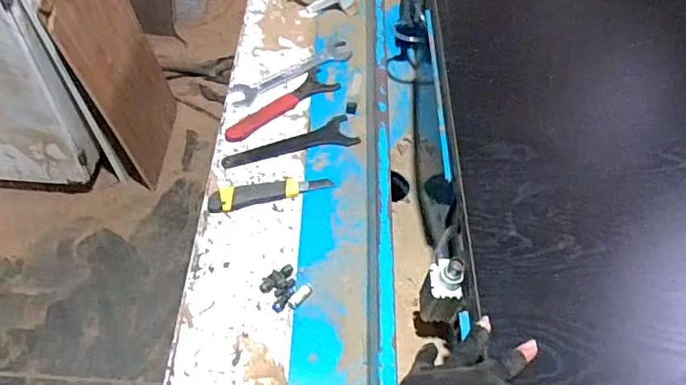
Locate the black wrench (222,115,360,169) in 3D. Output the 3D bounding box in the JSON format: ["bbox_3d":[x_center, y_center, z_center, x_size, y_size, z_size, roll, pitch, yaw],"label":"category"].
[{"bbox_3d":[-0.092,-0.082,0.932,0.234,0.014,0.064,-17,57,-17],"label":"black wrench"}]

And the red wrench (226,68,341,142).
[{"bbox_3d":[-0.119,-0.168,0.987,0.237,0.012,0.066,-31,63,-25],"label":"red wrench"}]

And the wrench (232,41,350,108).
[{"bbox_3d":[-0.099,-0.239,1.041,0.269,0.011,0.059,-29,62,-24],"label":"wrench"}]

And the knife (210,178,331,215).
[{"bbox_3d":[-0.116,-0.002,0.861,0.197,0.018,0.044,-9,55,-12],"label":"knife"}]

